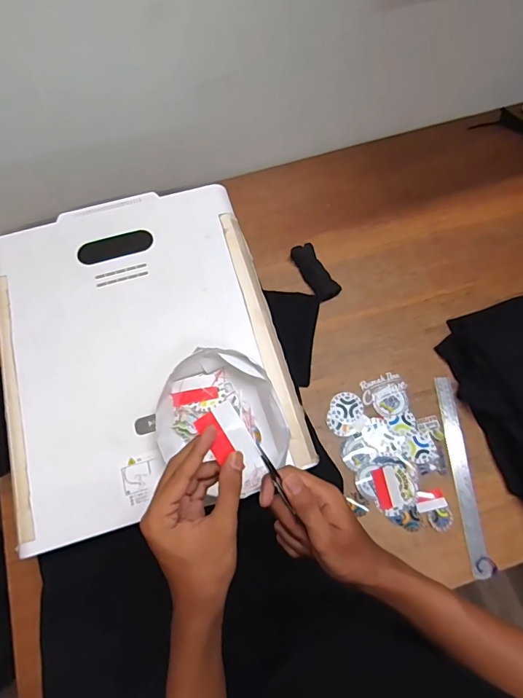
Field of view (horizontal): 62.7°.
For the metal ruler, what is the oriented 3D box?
[{"bbox_3d":[0.339,0.205,0.729,0.034,0.009,0.324,-7,68,7],"label":"metal ruler"}]

